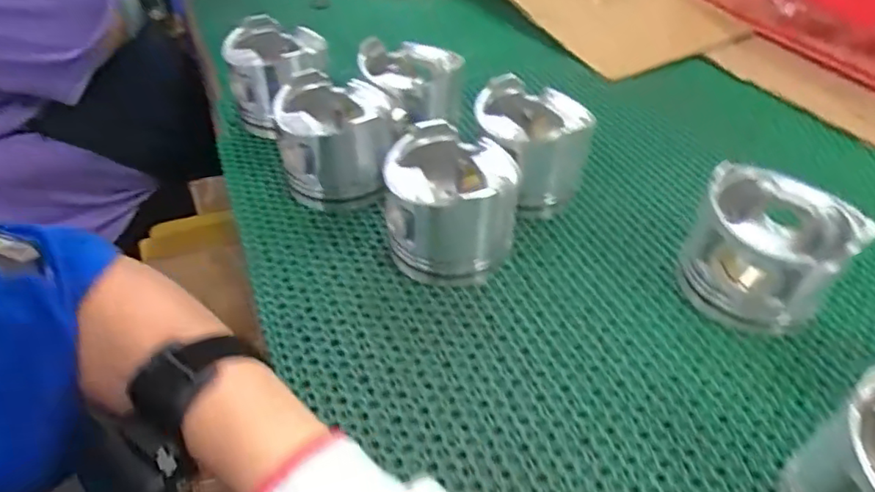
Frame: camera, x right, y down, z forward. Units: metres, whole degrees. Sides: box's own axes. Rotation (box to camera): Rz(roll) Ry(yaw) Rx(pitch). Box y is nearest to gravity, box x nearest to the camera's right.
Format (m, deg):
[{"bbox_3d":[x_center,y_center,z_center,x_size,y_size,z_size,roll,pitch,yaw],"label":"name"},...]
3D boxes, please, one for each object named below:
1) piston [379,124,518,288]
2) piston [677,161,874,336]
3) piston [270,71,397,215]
[{"bbox_3d":[0.013,-0.037,0.504,0.106,0.093,0.106,4,44,4],"label":"piston"},{"bbox_3d":[0.271,0.001,0.477,0.108,0.101,0.105,0,43,0],"label":"piston"},{"bbox_3d":[-0.097,-0.113,0.574,0.110,0.094,0.108,-4,44,-5],"label":"piston"}]

